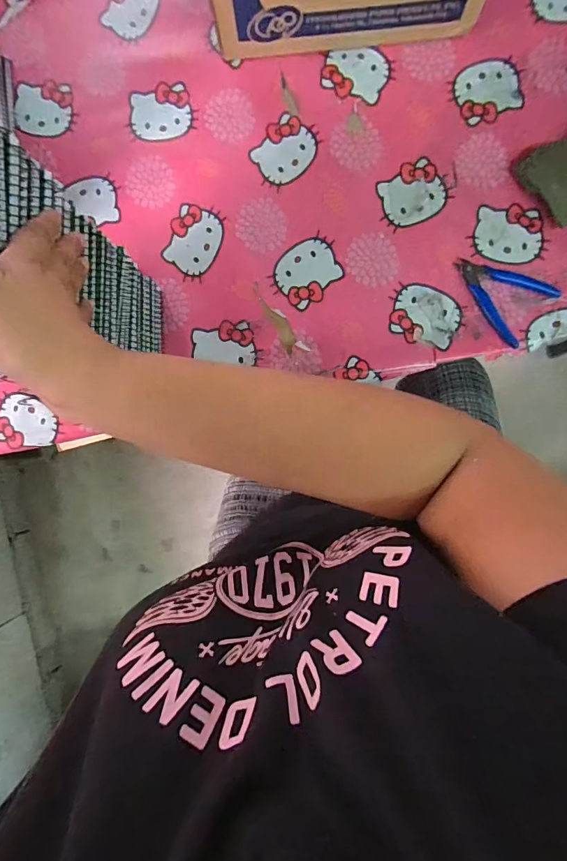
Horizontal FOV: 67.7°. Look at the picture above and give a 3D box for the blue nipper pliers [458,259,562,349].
[{"bbox_3d":[0.256,-0.165,0.502,0.112,0.012,0.080,40,92,3],"label":"blue nipper pliers"}]

